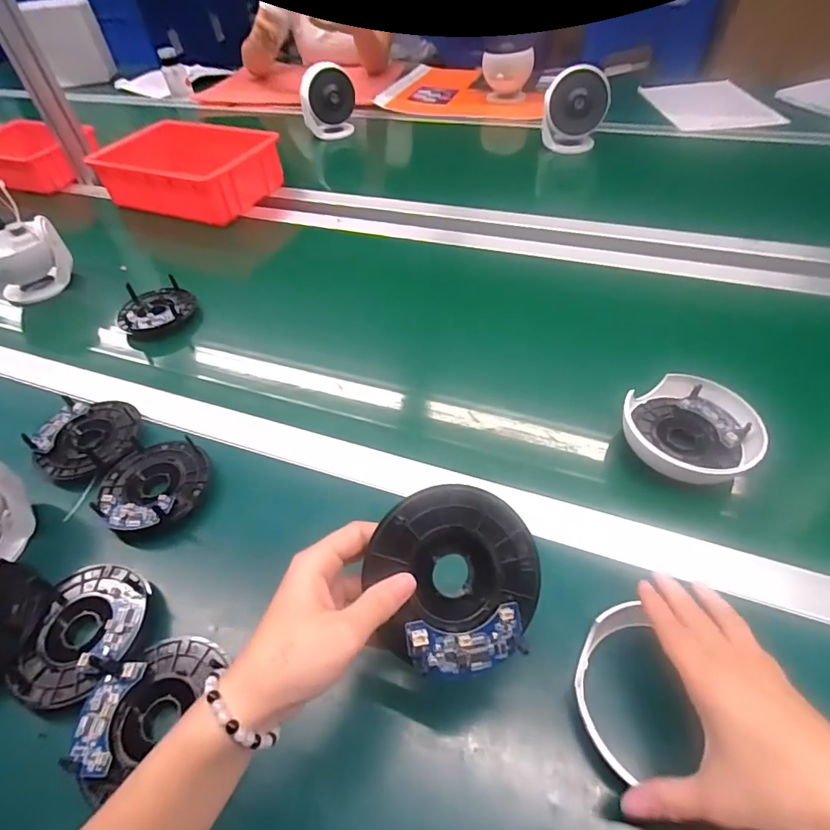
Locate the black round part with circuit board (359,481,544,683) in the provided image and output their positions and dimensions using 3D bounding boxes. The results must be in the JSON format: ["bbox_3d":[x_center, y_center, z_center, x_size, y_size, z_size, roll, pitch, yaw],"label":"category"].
[{"bbox_3d":[0.025,0.094,0.284,0.096,0.014,0.101,3,75,-10],"label":"black round part with circuit board"}]

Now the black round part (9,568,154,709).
[{"bbox_3d":[-0.251,0.159,0.369,0.085,0.022,0.102,-5,48,1],"label":"black round part"}]

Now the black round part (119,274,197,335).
[{"bbox_3d":[-0.352,-0.149,0.662,0.095,0.029,0.093,-3,48,3],"label":"black round part"}]

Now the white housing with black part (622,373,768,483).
[{"bbox_3d":[0.263,0.015,0.465,0.121,0.035,0.114,22,54,23],"label":"white housing with black part"}]

